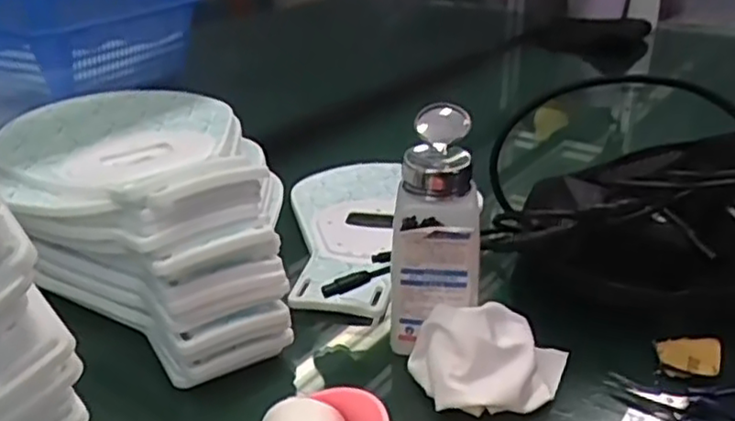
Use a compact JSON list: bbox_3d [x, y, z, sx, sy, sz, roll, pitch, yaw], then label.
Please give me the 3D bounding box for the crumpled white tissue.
[{"bbox_3d":[0.077,0.082,0.394,0.097,0.045,0.063,-6,27,-11],"label":"crumpled white tissue"}]

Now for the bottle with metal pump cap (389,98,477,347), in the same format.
[{"bbox_3d":[0.038,0.012,0.416,0.051,0.137,0.067,-2,26,-2],"label":"bottle with metal pump cap"}]

